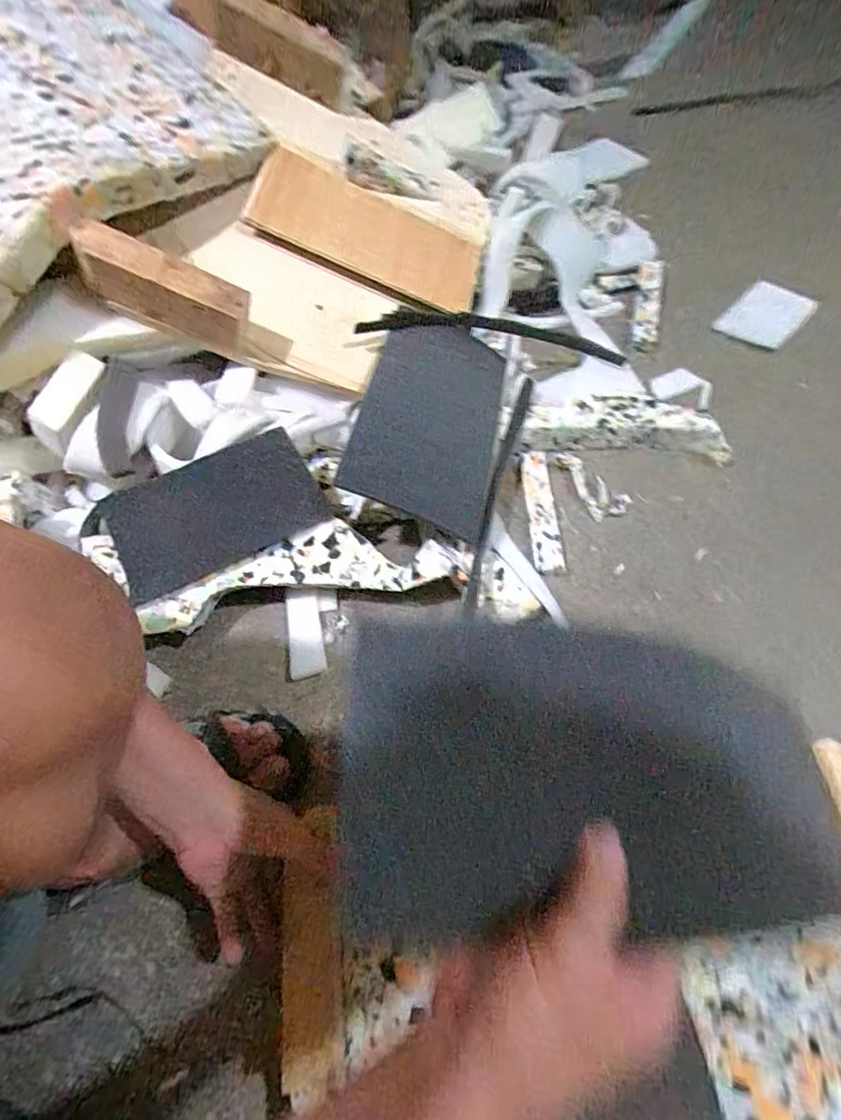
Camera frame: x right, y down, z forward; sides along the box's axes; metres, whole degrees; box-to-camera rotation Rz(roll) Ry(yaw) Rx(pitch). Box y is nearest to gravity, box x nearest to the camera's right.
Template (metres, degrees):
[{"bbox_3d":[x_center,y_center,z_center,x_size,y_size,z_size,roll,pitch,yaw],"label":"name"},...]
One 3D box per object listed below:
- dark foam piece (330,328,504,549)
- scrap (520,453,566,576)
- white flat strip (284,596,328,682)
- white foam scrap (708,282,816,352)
[{"bbox_3d":[0.011,-0.177,0.637,0.177,0.024,0.261,14,82,-1],"label":"dark foam piece"},{"bbox_3d":[0.149,-0.064,0.622,0.033,0.017,0.172,-3,61,2],"label":"scrap"},{"bbox_3d":[-0.131,0.086,0.569,0.042,0.012,0.095,-12,61,-3],"label":"white flat strip"},{"bbox_3d":[0.529,-0.380,0.762,0.131,0.025,0.098,-42,67,-17],"label":"white foam scrap"}]

